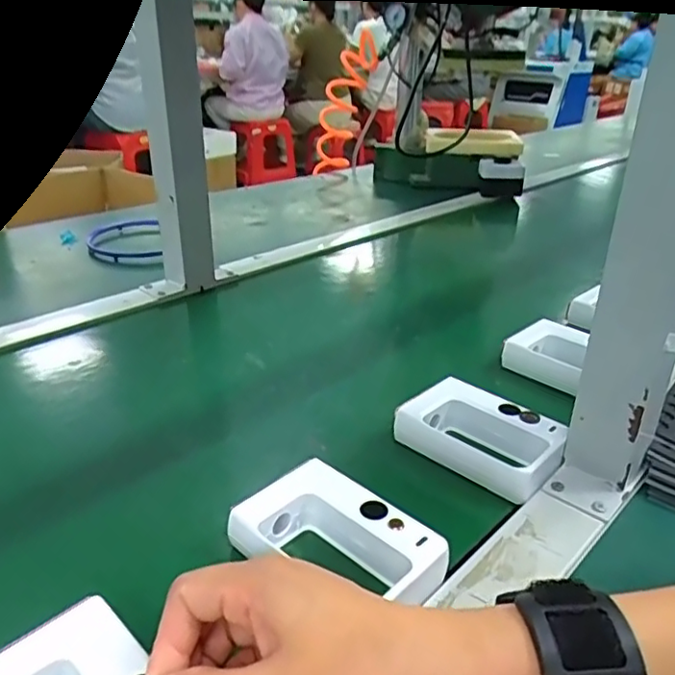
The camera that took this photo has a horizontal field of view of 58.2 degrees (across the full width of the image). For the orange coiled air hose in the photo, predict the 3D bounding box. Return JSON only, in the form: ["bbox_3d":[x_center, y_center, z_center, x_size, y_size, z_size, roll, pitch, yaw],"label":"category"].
[{"bbox_3d":[0.011,-0.351,0.938,0.056,0.260,0.047,-11,61,-24],"label":"orange coiled air hose"}]

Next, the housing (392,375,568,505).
[{"bbox_3d":[0.090,0.061,0.394,0.100,0.027,0.059,21,32,36],"label":"housing"}]

